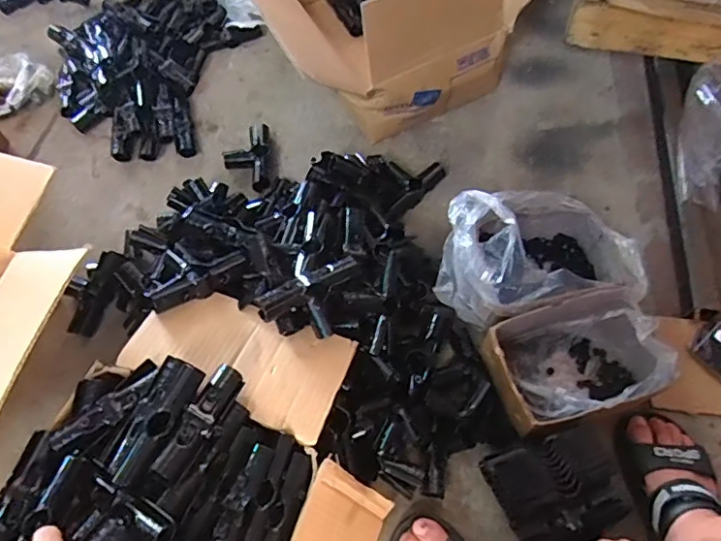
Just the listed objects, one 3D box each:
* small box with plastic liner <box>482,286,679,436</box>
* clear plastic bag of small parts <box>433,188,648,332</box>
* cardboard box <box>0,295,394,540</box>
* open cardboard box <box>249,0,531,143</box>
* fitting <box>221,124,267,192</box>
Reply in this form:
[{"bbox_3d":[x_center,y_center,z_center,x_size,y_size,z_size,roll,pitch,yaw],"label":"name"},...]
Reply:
[{"bbox_3d":[0.280,0.126,0.731,0.204,0.112,0.150,-13,61,-7],"label":"small box with plastic liner"},{"bbox_3d":[0.261,-0.017,0.812,0.289,0.160,0.187,-9,60,-5],"label":"clear plastic bag of small parts"},{"bbox_3d":[-0.195,0.298,0.569,0.367,0.154,0.551,21,62,12],"label":"cardboard box"},{"bbox_3d":[0.034,-0.465,0.989,0.462,0.254,0.388,-35,66,-18],"label":"open cardboard box"},{"bbox_3d":[-0.200,-0.198,0.968,0.076,0.029,0.134,-4,60,-2],"label":"fitting"}]

